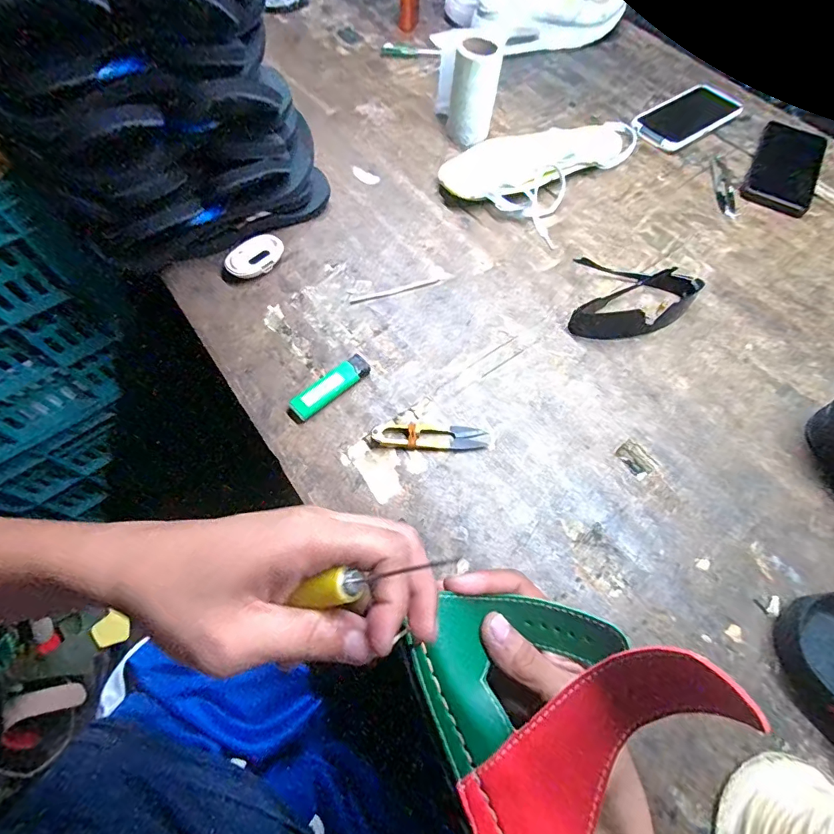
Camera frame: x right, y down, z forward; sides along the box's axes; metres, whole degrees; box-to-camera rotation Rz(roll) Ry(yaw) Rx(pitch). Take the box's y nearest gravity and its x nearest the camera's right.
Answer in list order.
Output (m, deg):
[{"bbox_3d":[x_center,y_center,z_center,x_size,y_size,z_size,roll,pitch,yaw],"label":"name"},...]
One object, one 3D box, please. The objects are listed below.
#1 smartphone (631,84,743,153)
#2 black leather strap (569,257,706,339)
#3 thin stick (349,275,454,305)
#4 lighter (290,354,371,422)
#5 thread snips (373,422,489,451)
[{"bbox_3d":[0.374,-0.416,0.623,0.161,0.010,0.077,-31,70,-15],"label":"smartphone"},{"bbox_3d":[0.227,-0.121,0.467,0.130,0.032,0.092,9,65,3],"label":"black leather strap"},{"bbox_3d":[-0.015,-0.137,0.479,0.111,0.004,0.009,-18,67,-10],"label":"thin stick"},{"bbox_3d":[-0.081,-0.029,0.421,0.024,0.013,0.082,42,71,16],"label":"lighter"},{"bbox_3d":[0.013,0.017,0.399,0.102,0.012,0.024,2,65,0],"label":"thread snips"}]

